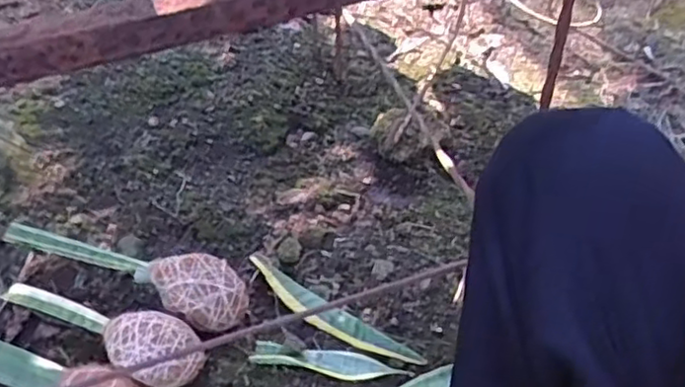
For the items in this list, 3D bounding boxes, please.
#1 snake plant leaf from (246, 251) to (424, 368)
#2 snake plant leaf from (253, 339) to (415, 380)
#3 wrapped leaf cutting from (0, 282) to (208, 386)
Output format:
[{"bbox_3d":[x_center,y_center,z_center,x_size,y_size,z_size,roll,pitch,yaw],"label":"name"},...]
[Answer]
[{"bbox_3d":[-0.020,0.139,0.780,0.248,0.031,0.039,31,55,27],"label":"snake plant leaf"},{"bbox_3d":[-0.013,0.187,0.745,0.174,0.012,0.033,6,48,7],"label":"snake plant leaf"},{"bbox_3d":[-0.274,0.142,0.749,0.268,0.074,0.071,23,52,22],"label":"wrapped leaf cutting"}]

